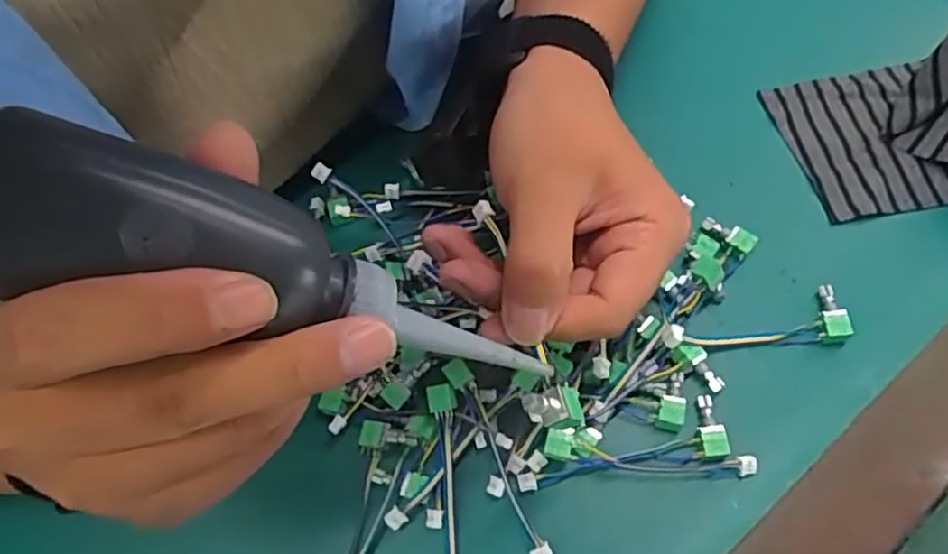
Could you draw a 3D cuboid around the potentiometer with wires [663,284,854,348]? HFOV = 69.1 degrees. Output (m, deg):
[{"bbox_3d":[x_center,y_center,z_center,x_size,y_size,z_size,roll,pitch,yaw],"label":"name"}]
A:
[{"bbox_3d":[0.136,0.024,0.335,0.088,0.007,0.028,-10,64,-2],"label":"potentiometer with wires"}]

